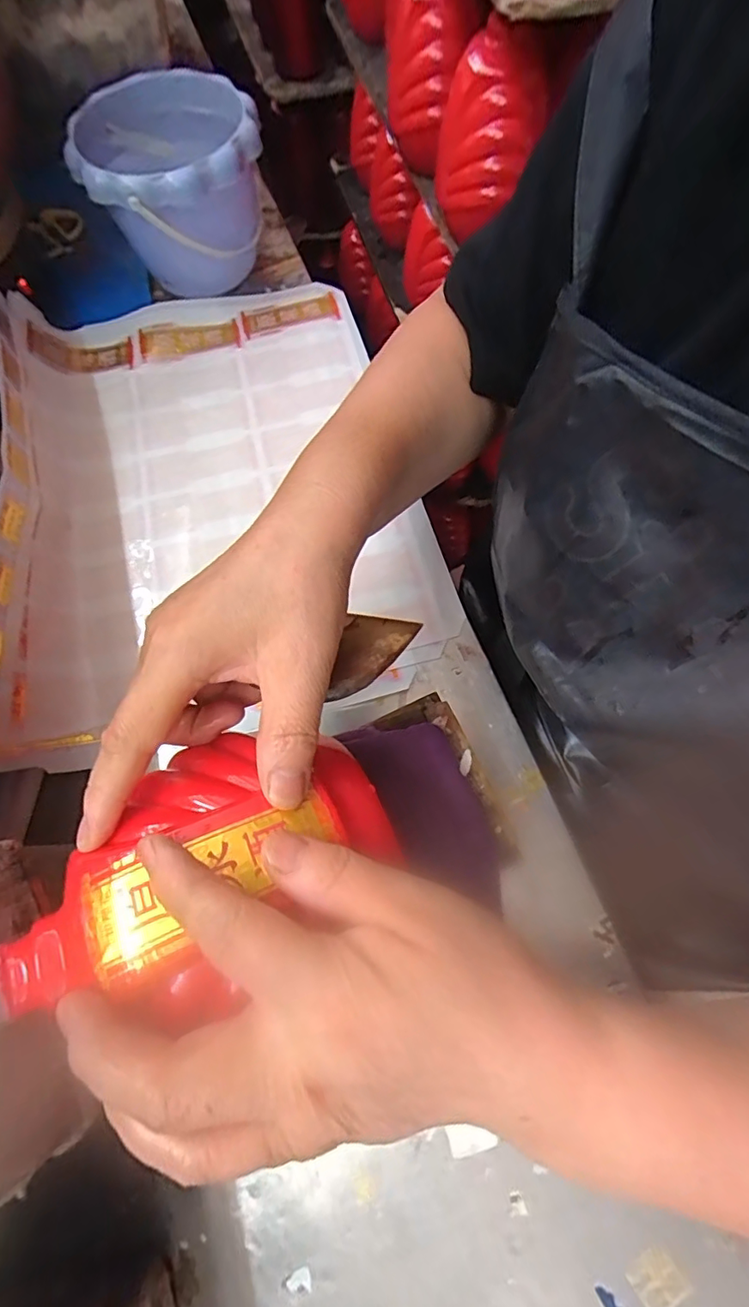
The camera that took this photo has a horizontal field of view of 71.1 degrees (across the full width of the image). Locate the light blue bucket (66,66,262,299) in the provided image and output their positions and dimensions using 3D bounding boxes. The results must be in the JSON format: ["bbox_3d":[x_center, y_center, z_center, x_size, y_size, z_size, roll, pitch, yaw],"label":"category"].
[{"bbox_3d":[-0.177,-0.425,0.492,0.151,0.117,0.177,-12,70,-2],"label":"light blue bucket"}]

